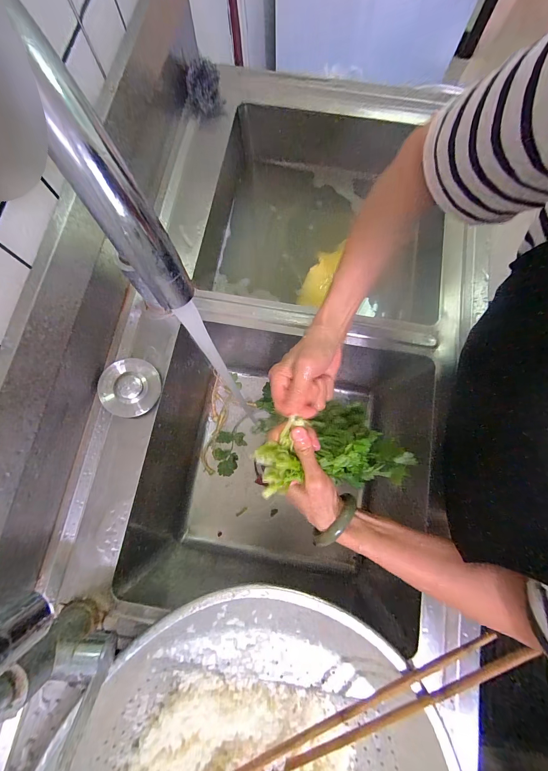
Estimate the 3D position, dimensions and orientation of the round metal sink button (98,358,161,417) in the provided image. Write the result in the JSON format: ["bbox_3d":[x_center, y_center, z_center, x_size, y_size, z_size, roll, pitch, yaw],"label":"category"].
[{"bbox_3d":[-0.205,0.003,0.428,0.080,0.022,0.080,2,80,-22],"label":"round metal sink button"}]

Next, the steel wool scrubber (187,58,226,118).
[{"bbox_3d":[-0.124,-0.531,0.535,0.061,0.054,0.062,-11,77,-2],"label":"steel wool scrubber"}]

